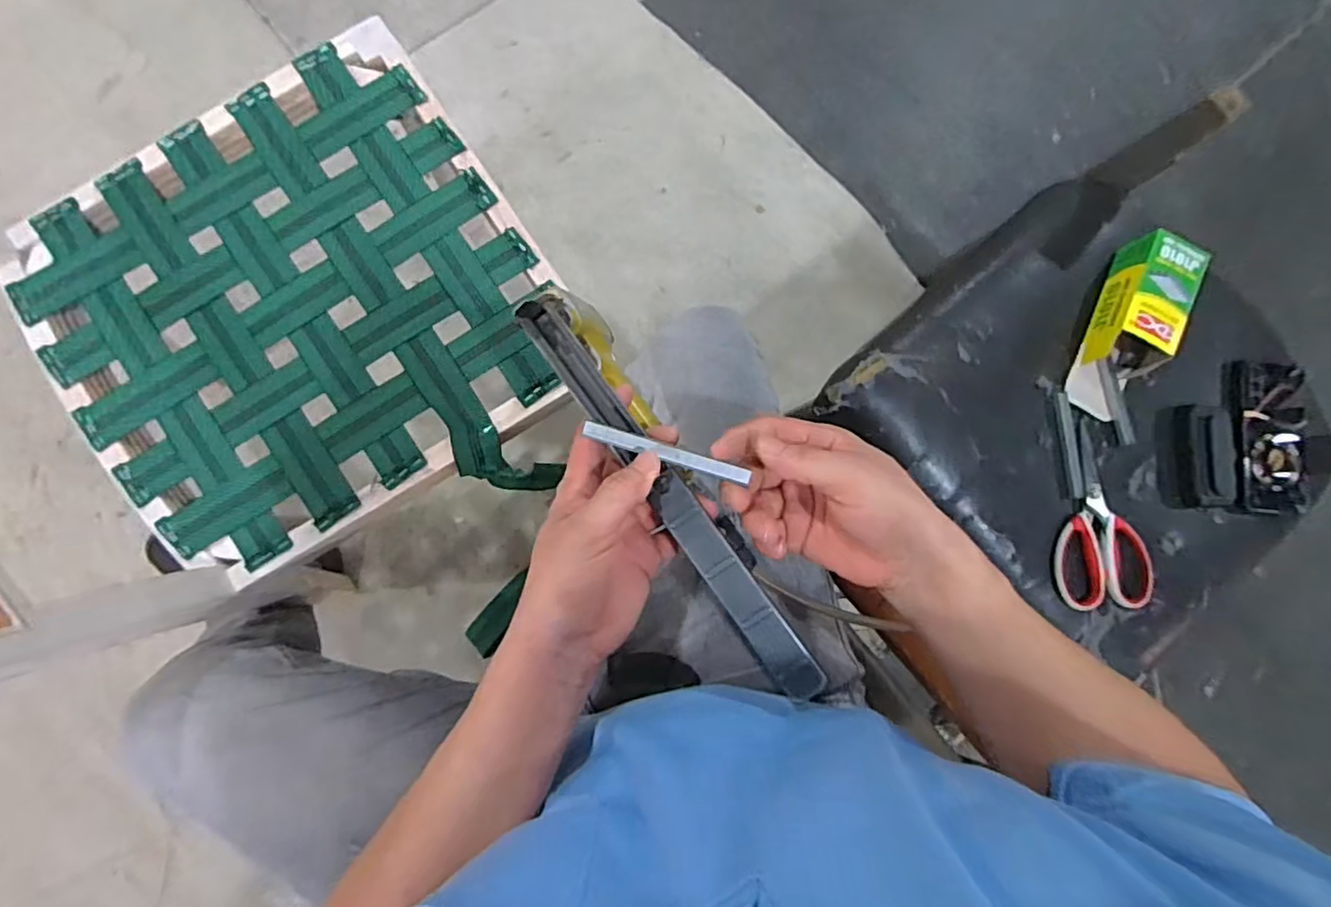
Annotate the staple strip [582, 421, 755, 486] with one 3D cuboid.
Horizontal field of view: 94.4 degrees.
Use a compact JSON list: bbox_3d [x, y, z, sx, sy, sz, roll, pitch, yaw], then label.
[{"bbox_3d":[0.001,0.000,0.397,0.104,0.004,0.010,18,83,2],"label":"staple strip"}]

